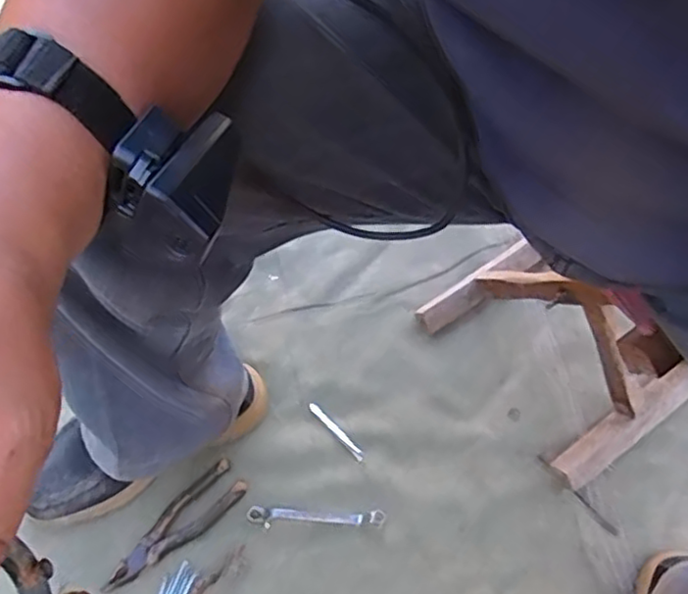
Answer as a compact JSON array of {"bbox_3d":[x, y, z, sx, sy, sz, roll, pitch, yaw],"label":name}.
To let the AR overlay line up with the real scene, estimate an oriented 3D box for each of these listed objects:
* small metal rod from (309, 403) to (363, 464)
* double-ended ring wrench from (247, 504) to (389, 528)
[{"bbox_3d":[-0.009,0.151,0.751,0.012,0.004,0.086,-38,66,-21],"label":"small metal rod"},{"bbox_3d":[-0.029,0.230,0.699,0.141,0.004,0.018,1,59,0],"label":"double-ended ring wrench"}]

